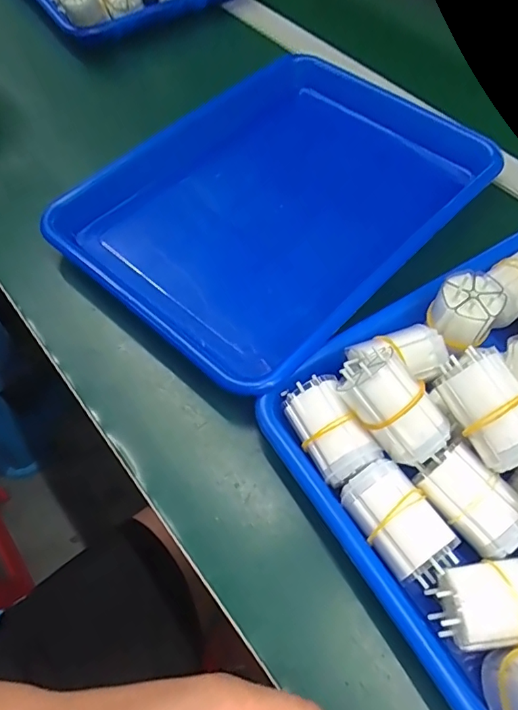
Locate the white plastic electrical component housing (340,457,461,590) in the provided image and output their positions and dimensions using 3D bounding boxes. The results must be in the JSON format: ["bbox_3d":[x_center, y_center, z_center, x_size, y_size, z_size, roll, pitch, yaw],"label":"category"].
[{"bbox_3d":[0.076,0.091,0.272,0.036,0.028,0.063,-30,62,-16],"label":"white plastic electrical component housing"}]

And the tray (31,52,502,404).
[{"bbox_3d":[0.026,-0.134,0.433,0.242,0.053,0.339,38,67,22],"label":"tray"}]

